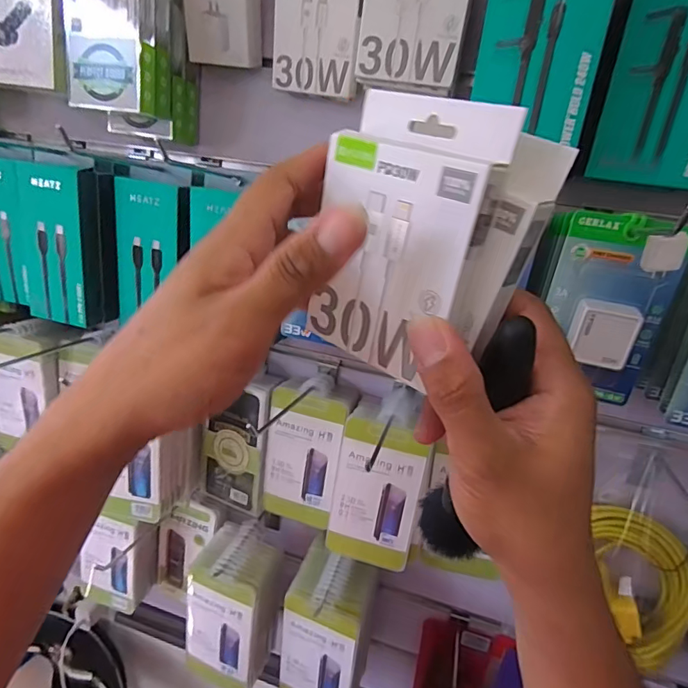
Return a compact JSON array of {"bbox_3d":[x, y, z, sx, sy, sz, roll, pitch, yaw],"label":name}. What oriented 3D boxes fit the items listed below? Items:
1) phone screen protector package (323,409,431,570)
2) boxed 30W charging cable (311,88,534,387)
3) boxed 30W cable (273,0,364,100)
[{"bbox_3d":[0.035,0.153,0.499,0.089,0.179,0.016,11,20,11],"label":"phone screen protector package"},{"bbox_3d":[0.026,-0.048,0.218,0.082,0.118,0.023,22,24,36],"label":"boxed 30W charging cable"},{"bbox_3d":[-0.022,-0.303,0.445,0.086,0.121,0.024,15,29,15],"label":"boxed 30W cable"}]

